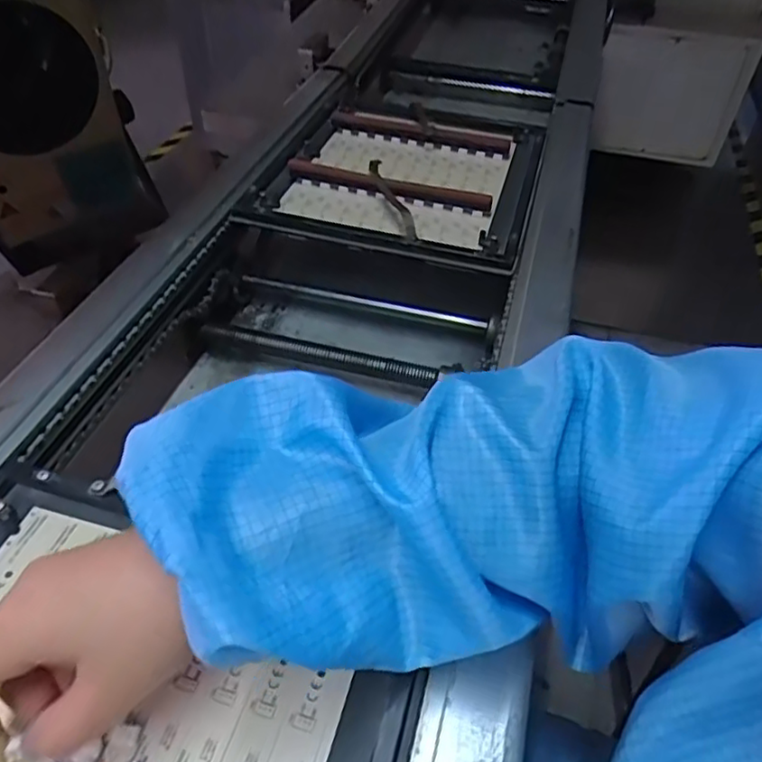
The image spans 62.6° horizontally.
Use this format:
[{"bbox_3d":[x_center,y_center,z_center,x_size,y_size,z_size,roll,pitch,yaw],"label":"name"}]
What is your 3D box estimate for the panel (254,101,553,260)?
[{"bbox_3d":[0.035,-0.238,0.679,0.255,0.022,0.286,13,47,10],"label":"panel"}]

